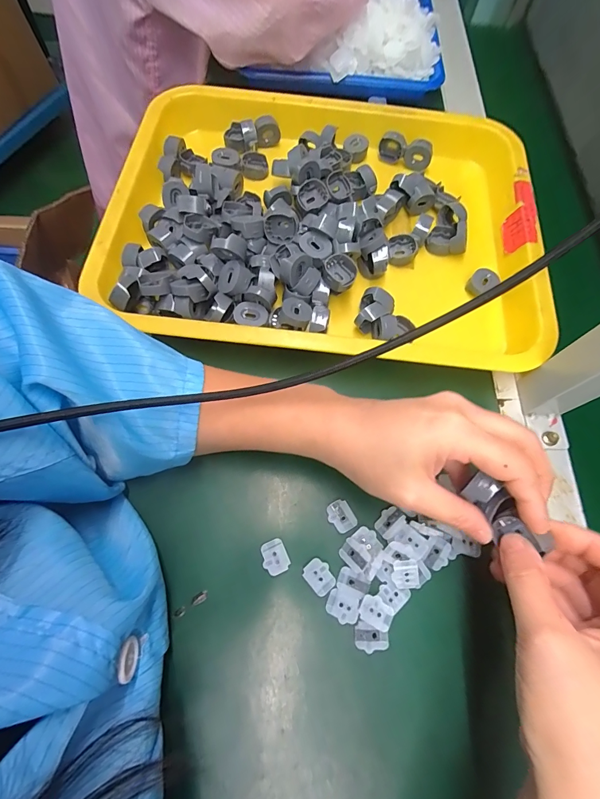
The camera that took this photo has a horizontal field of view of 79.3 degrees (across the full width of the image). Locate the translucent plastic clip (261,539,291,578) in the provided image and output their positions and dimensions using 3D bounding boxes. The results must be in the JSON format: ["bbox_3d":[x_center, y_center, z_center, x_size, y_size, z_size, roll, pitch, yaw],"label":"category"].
[{"bbox_3d":[-0.017,0.110,0.251,0.017,0.010,0.021,-19,70,-10],"label":"translucent plastic clip"}]

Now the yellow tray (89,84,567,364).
[{"bbox_3d":[0.026,-0.174,0.340,0.384,0.053,0.308,6,68,0],"label":"yellow tray"}]

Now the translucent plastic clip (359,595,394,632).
[{"bbox_3d":[0.050,0.138,0.236,0.021,0.004,0.017,25,69,8],"label":"translucent plastic clip"}]

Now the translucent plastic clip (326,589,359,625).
[{"bbox_3d":[0.028,0.137,0.237,0.021,0.004,0.016,26,70,8],"label":"translucent plastic clip"}]

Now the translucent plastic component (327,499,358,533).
[{"bbox_3d":[0.030,0.084,0.259,0.017,0.004,0.021,-29,72,-13],"label":"translucent plastic component"}]

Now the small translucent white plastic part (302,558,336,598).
[{"bbox_3d":[0.014,0.120,0.243,0.017,0.004,0.022,-38,74,-15],"label":"small translucent white plastic part"}]

